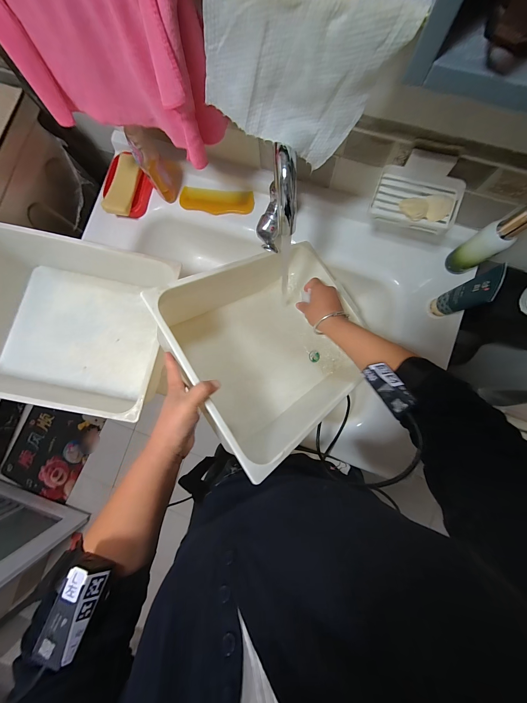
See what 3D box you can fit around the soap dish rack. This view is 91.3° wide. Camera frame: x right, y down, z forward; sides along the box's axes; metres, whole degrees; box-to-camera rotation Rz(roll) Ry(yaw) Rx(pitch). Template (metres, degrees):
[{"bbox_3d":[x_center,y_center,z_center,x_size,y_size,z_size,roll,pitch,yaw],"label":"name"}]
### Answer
[{"bbox_3d":[0.239,-0.242,0.397,0.129,0.038,0.098,16,87,5],"label":"soap dish rack"}]

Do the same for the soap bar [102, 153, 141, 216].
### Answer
[{"bbox_3d":[-0.290,-0.348,0.532,0.046,0.024,0.135,10,86,5],"label":"soap bar"}]

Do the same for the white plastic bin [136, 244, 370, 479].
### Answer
[{"bbox_3d":[0.010,-0.017,0.465,0.351,0.125,0.292,-29,90,-35],"label":"white plastic bin"}]

